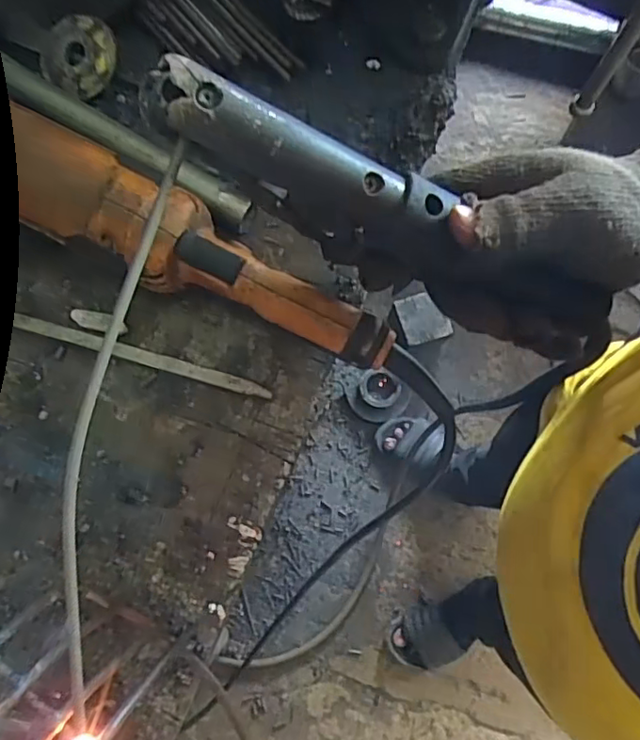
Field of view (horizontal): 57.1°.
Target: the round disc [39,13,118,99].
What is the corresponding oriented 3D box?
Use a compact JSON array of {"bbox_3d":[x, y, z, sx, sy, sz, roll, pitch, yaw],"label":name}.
[{"bbox_3d":[-0.163,-0.213,0.396,0.053,0.009,0.051,0,91,10],"label":"round disc"}]

